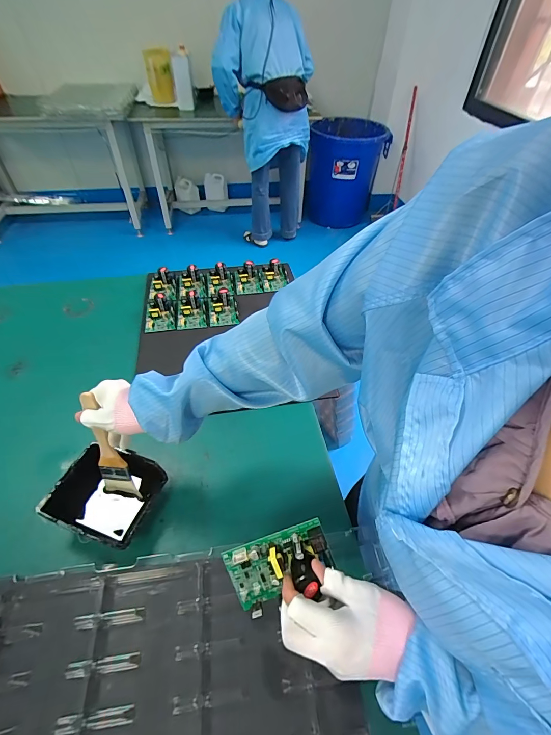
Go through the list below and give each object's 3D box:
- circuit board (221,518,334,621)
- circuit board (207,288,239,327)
[{"bbox_3d":[0.004,0.210,0.351,0.108,0.042,0.066,-21,88,3],"label":"circuit board"},{"bbox_3d":[-0.130,-0.148,0.828,0.070,0.050,0.100,-7,49,-8],"label":"circuit board"}]

